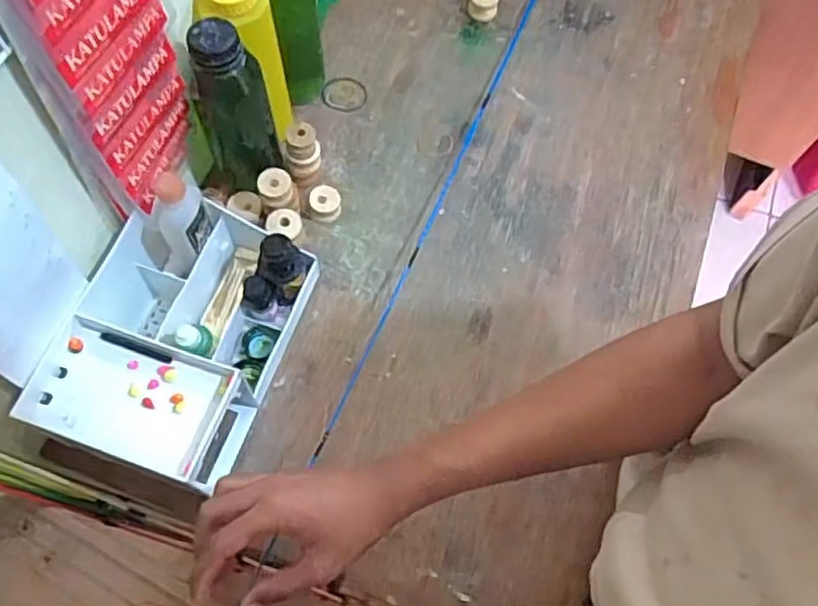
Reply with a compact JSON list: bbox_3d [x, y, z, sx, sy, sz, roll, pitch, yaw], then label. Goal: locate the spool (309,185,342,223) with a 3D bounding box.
[{"bbox_3d":[-0.082,-0.098,0.691,0.030,0.023,0.030,1,68,-2],"label":"spool"}]

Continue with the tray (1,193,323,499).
[{"bbox_3d":[-0.194,0.025,0.595,0.160,0.100,0.228,20,68,6],"label":"tray"}]

